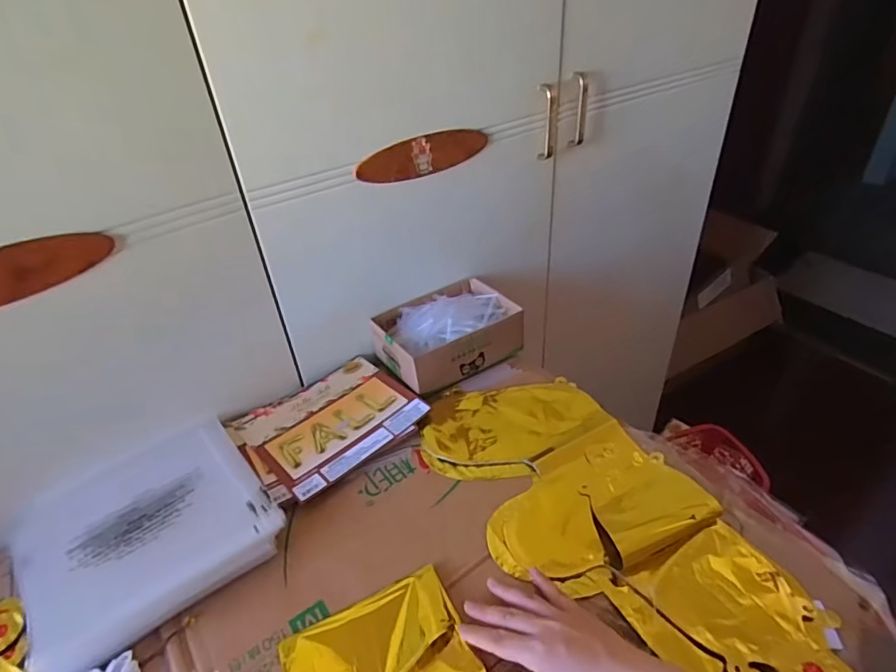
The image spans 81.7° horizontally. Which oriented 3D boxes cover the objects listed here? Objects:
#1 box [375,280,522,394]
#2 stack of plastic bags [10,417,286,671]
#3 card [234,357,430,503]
[{"bbox_3d":[-0.002,-0.007,0.737,0.190,0.071,0.142,-24,42,-25],"label":"box"},{"bbox_3d":[-0.301,0.195,0.522,0.218,0.029,0.207,-29,44,-29],"label":"stack of plastic bags"},{"bbox_3d":[-0.144,0.103,0.652,0.188,0.013,0.159,-31,45,-32],"label":"card"}]

